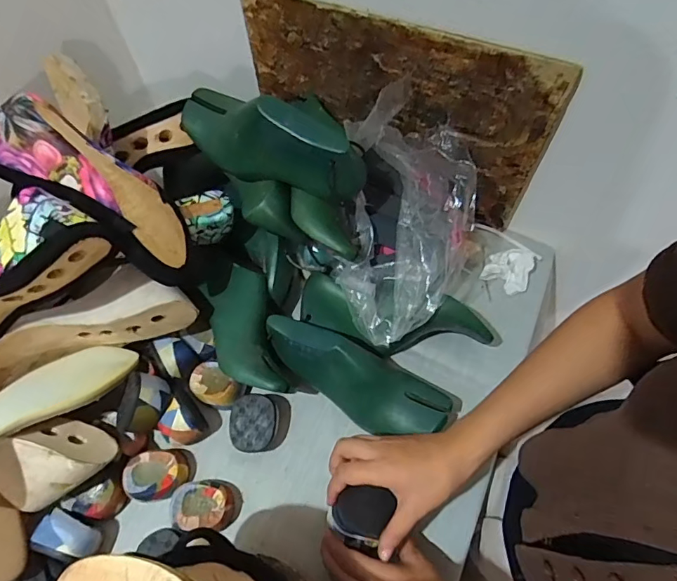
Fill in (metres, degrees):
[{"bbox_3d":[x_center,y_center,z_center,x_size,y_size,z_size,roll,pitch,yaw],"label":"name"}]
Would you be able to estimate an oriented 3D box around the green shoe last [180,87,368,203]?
[{"bbox_3d":[-0.080,-0.175,0.509,0.242,0.103,0.076,31,67,17],"label":"green shoe last"}]

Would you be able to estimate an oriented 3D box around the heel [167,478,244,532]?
[{"bbox_3d":[-0.139,0.226,0.485,0.063,0.040,0.050,1,61,2],"label":"heel"}]

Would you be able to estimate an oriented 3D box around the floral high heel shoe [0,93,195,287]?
[{"bbox_3d":[-0.232,-0.097,0.449,0.224,0.058,0.079,39,66,-13],"label":"floral high heel shoe"}]

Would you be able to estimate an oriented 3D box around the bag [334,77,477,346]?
[{"bbox_3d":[0.076,-0.089,0.518,0.145,0.151,0.257,7,62,6],"label":"bag"}]

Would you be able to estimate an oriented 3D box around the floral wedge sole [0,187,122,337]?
[{"bbox_3d":[-0.318,-0.002,0.425,0.236,0.081,0.087,-40,65,5],"label":"floral wedge sole"}]

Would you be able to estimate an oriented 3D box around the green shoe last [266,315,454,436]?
[{"bbox_3d":[0.017,0.095,0.515,0.215,0.065,0.076,28,65,2],"label":"green shoe last"}]

